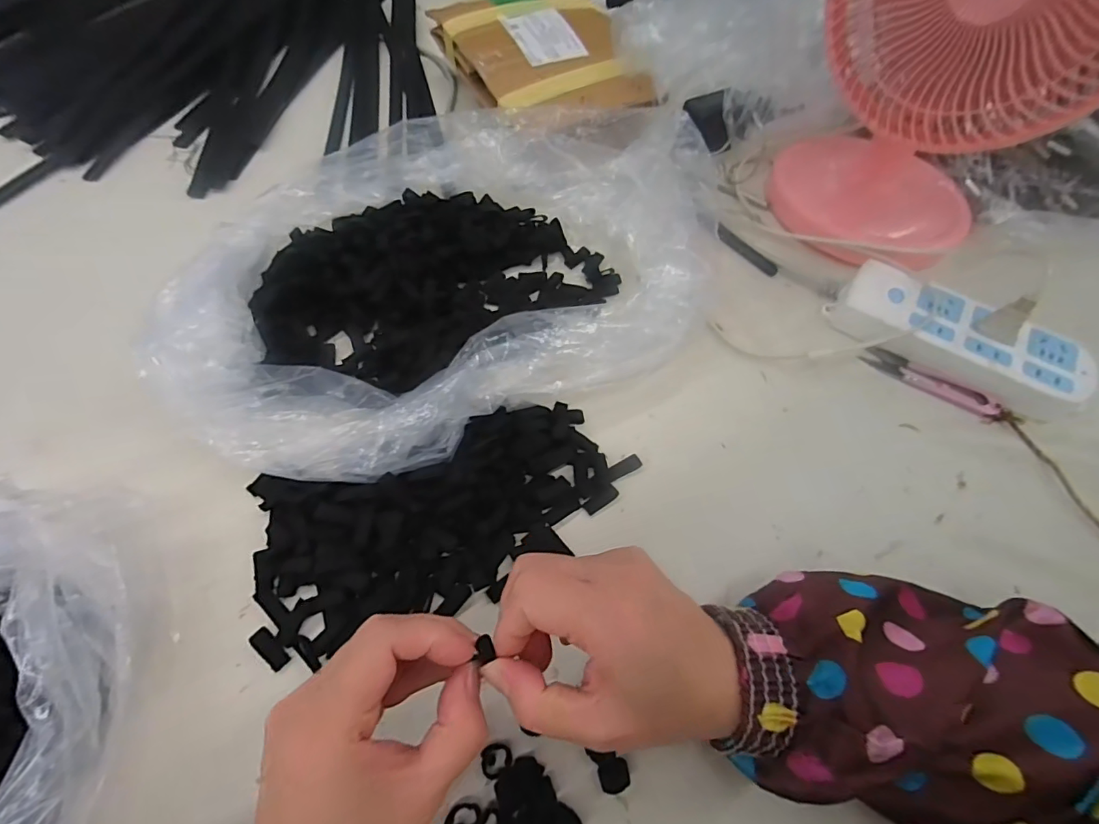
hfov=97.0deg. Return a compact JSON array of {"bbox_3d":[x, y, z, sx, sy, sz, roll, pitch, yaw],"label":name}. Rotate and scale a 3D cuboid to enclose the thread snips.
[{"bbox_3d":[0.309,-0.024,0.396,0.101,0.012,0.021,36,64,17],"label":"thread snips"}]

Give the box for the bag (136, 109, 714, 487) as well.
[{"bbox_3d":[-0.064,-0.117,0.394,0.437,0.072,0.280,-27,64,-17],"label":"bag"}]

